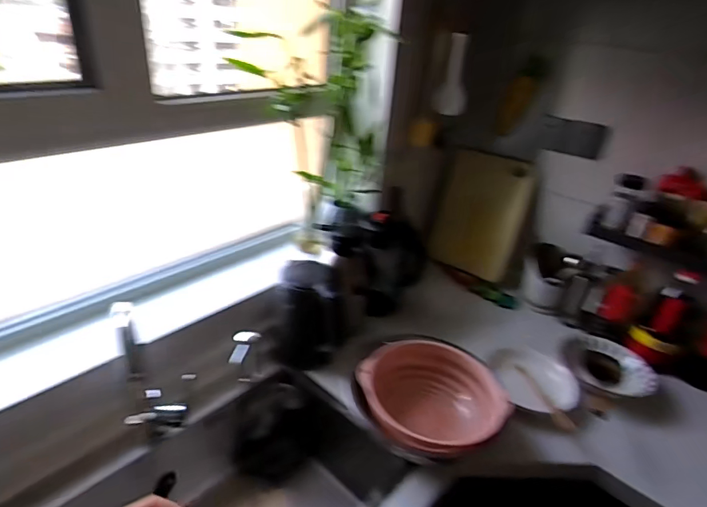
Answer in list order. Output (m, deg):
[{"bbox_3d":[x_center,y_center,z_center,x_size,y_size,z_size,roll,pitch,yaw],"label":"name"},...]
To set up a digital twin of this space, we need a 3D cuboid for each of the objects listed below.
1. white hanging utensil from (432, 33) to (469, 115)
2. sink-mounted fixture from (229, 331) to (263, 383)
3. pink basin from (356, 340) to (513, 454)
[{"bbox_3d":[0.281,-0.487,1.210,0.087,0.203,0.047,8,29,2],"label":"white hanging utensil"},{"bbox_3d":[-0.236,0.244,0.974,0.059,0.114,0.100,2,29,-9],"label":"sink-mounted fixture"},{"bbox_3d":[0.152,0.290,0.897,0.255,0.116,0.255,5,29,-3],"label":"pink basin"}]

